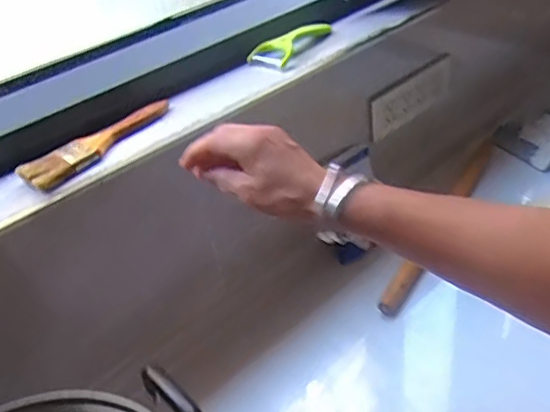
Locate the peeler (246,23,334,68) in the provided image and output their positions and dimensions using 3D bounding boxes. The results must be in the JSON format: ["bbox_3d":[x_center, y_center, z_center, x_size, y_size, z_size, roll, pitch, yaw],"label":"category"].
[{"bbox_3d":[0.022,-0.224,0.765,0.053,0.030,0.120,22,45,35],"label":"peeler"}]

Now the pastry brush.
[{"bbox_3d":[-0.185,-0.071,0.617,0.040,0.016,0.187,26,47,38],"label":"pastry brush"}]

